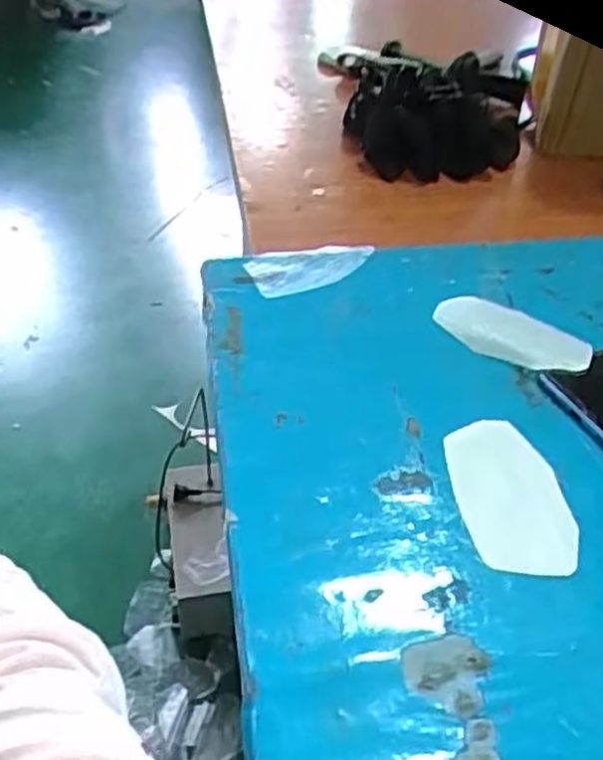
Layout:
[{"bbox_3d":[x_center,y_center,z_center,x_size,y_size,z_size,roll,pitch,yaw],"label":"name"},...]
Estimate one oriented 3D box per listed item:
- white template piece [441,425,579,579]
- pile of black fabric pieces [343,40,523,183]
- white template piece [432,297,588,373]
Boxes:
[{"bbox_3d":[0.105,0.055,0.391,0.055,0.006,0.096,-3,43,-6],"label":"white template piece"},{"bbox_3d":[0.119,-0.241,0.708,0.170,0.083,0.085,6,43,3],"label":"pile of black fabric pieces"},{"bbox_3d":[0.131,-0.029,0.485,0.096,0.004,0.045,27,55,29],"label":"white template piece"}]

